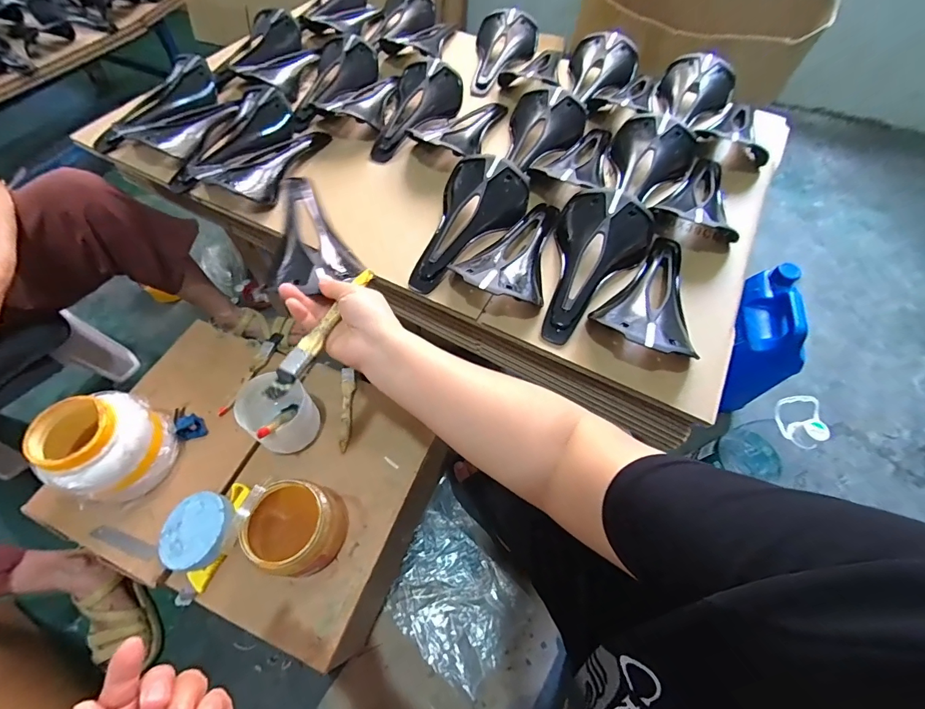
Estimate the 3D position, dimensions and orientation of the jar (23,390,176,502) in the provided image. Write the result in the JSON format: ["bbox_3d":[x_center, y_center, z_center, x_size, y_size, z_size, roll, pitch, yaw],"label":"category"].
[{"bbox_3d":[-0.490,0.131,0.568,0.112,0.125,0.133,10,60,5],"label":"jar"}]

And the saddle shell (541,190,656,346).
[{"bbox_3d":[0.170,-0.123,0.548,0.132,0.054,0.236,24,62,13],"label":"saddle shell"}]

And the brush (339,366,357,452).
[{"bbox_3d":[-0.189,0.089,0.666,0.022,0.022,0.135,-4,60,-3],"label":"brush"}]

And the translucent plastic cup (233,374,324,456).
[{"bbox_3d":[-0.270,0.094,0.612,0.096,0.098,0.083,30,64,16],"label":"translucent plastic cup"}]

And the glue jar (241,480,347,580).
[{"bbox_3d":[-0.219,0.233,0.534,0.110,0.094,0.110,2,60,0],"label":"glue jar"}]

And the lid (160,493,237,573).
[{"bbox_3d":[-0.358,0.236,0.555,0.098,0.024,0.094,-32,56,-7],"label":"lid"}]

